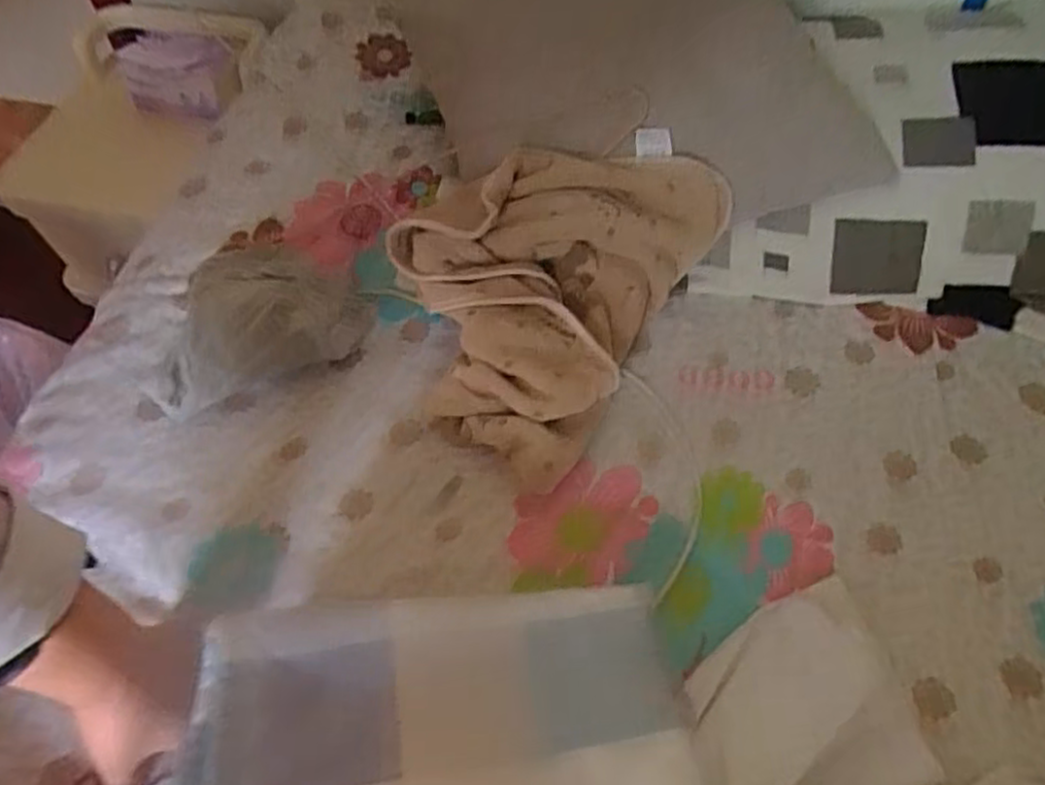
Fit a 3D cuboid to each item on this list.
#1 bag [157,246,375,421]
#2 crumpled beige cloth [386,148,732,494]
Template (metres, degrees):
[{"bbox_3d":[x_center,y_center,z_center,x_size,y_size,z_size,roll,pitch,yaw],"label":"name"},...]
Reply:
[{"bbox_3d":[-0.207,-0.055,0.618,0.134,0.065,0.175,7,55,5],"label":"bag"},{"bbox_3d":[0.012,-0.100,0.634,0.220,0.104,0.306,25,59,17],"label":"crumpled beige cloth"}]

